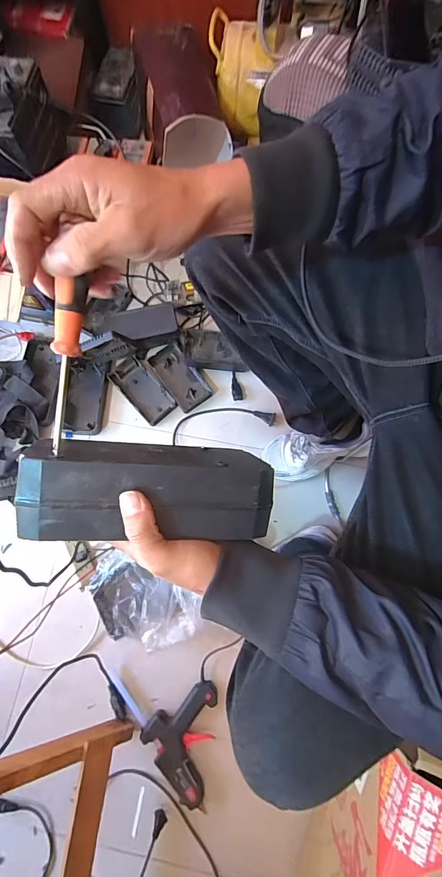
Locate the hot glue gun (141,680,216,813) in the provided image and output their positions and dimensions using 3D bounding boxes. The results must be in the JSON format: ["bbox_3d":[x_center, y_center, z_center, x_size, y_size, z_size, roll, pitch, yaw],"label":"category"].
[{"bbox_3d":[-0.051,0.581,0.751,0.170,0.031,0.162,-44,79,-9],"label":"hot glue gun"}]

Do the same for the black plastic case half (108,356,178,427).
[{"bbox_3d":[-0.189,-0.120,0.935,0.090,0.021,0.174,-40,78,-8],"label":"black plastic case half"}]

